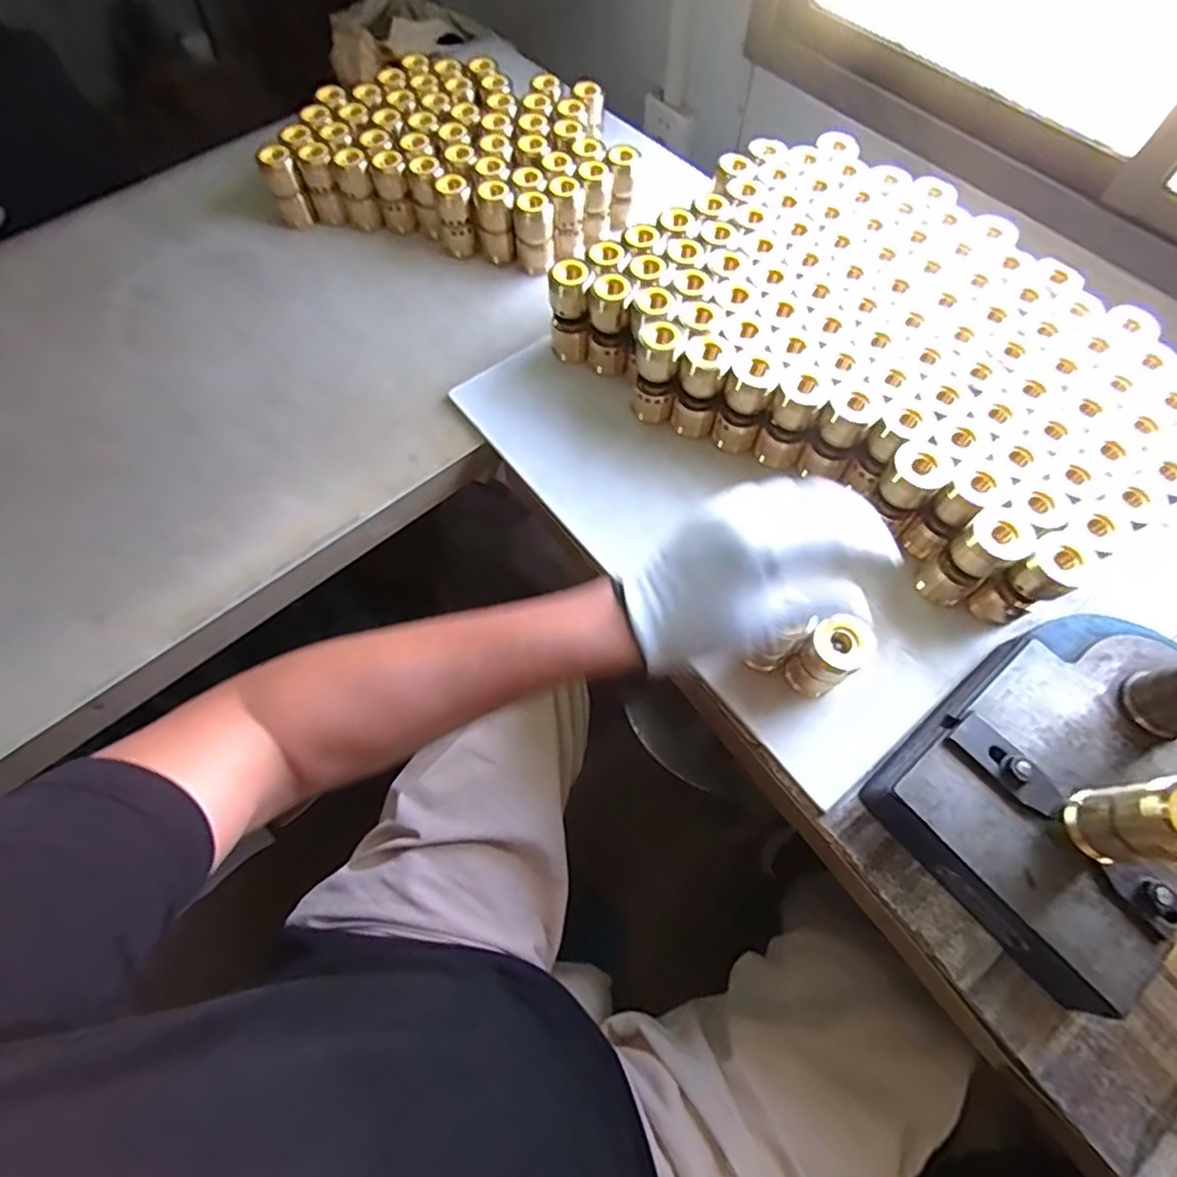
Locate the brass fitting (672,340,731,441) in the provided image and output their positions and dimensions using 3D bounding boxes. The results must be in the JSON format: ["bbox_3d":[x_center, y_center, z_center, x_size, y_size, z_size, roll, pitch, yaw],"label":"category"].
[{"bbox_3d":[0.101,-0.182,0.564,0.041,0.094,0.041,14,67,7],"label":"brass fitting"}]

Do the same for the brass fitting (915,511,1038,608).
[{"bbox_3d":[0.300,-0.022,0.484,0.039,0.091,0.040,-37,71,-14],"label":"brass fitting"}]

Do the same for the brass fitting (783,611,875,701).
[{"bbox_3d":[0.179,0.053,0.461,0.046,0.073,0.039,-38,71,-14],"label":"brass fitting"}]

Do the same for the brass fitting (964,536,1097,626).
[{"bbox_3d":[0.341,-0.004,0.477,0.042,0.090,0.037,-32,69,-12],"label":"brass fitting"}]

